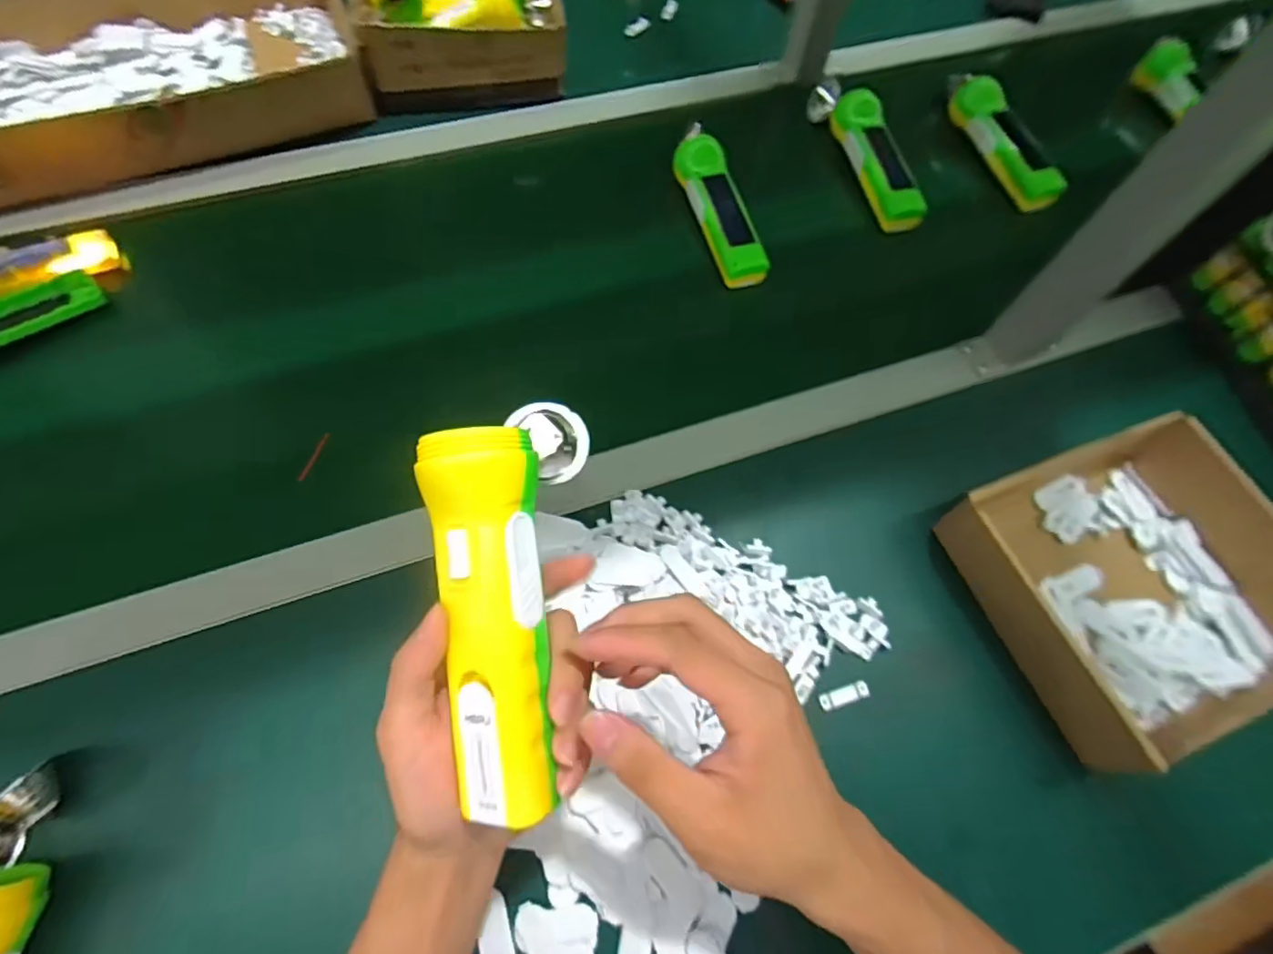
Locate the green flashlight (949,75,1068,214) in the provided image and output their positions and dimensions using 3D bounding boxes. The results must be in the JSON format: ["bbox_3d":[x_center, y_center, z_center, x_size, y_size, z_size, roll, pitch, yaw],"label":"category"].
[{"bbox_3d":[0.407,-0.372,0.641,0.043,0.034,0.188,-16,67,-10],"label":"green flashlight"}]

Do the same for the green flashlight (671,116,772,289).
[{"bbox_3d":[0.083,-0.281,0.587,0.053,0.037,0.194,-15,67,-10],"label":"green flashlight"}]

